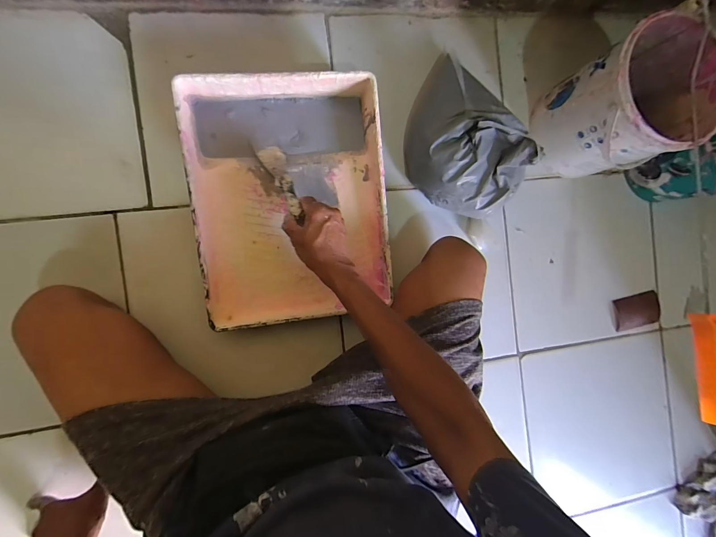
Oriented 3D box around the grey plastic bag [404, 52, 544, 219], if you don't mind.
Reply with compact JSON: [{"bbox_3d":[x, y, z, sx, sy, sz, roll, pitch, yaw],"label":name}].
[{"bbox_3d":[0.172,-0.216,0.533,0.162,0.140,0.254,-2,91,-9],"label":"grey plastic bag"}]

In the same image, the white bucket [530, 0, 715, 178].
[{"bbox_3d":[0.416,-0.253,0.547,0.182,0.189,0.172,0,91,-9],"label":"white bucket"}]

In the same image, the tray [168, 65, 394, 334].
[{"bbox_3d":[-0.098,-0.097,0.518,0.271,0.082,0.342,-7,92,-9],"label":"tray"}]

